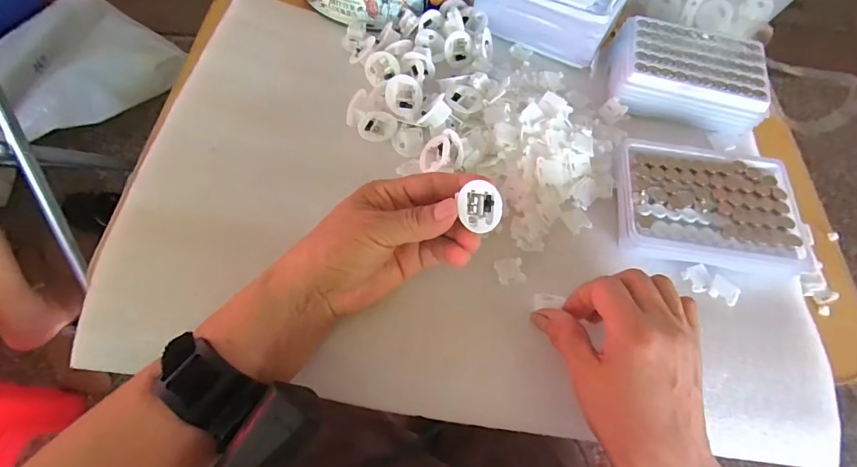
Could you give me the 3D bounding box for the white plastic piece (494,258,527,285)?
[{"bbox_3d":[0.062,0.028,0.320,0.021,0.004,0.021,-8,64,-6],"label":"white plastic piece"}]

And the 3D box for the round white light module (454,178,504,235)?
[{"bbox_3d":[0.033,-0.017,0.269,0.031,0.004,0.033,3,84,-26],"label":"round white light module"}]

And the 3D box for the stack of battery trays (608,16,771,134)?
[{"bbox_3d":[0.241,-0.152,0.397,0.129,0.033,0.094,8,64,2],"label":"stack of battery trays"}]

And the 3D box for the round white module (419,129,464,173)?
[{"bbox_3d":[0.010,-0.067,0.345,0.034,0.021,0.030,-14,65,-9],"label":"round white module"}]

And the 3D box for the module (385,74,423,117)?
[{"bbox_3d":[-0.022,-0.115,0.355,0.032,0.012,0.032,-3,99,-16],"label":"module"}]

